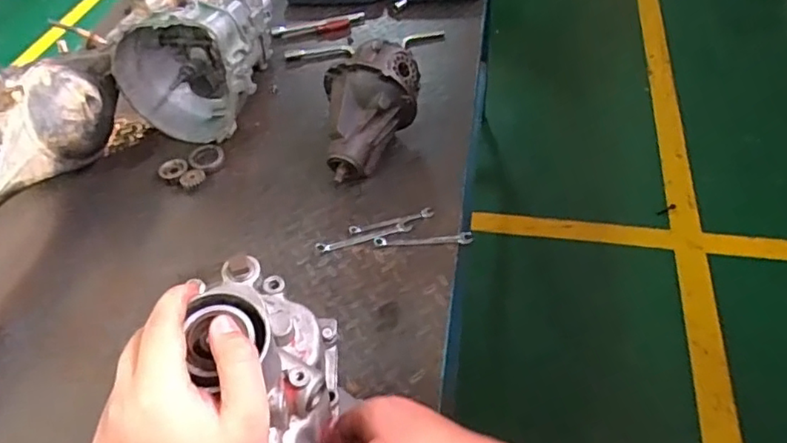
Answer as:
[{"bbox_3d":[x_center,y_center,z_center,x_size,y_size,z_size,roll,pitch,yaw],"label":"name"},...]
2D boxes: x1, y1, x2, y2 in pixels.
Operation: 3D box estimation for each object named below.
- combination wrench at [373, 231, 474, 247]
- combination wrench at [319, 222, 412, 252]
[{"bbox_3d":[0.052,0.028,1.045,0.173,0.014,0.029,0,48,4],"label":"combination wrench"},{"bbox_3d":[-0.054,0.029,1.077,0.175,0.011,0.025,-12,49,-7],"label":"combination wrench"}]

